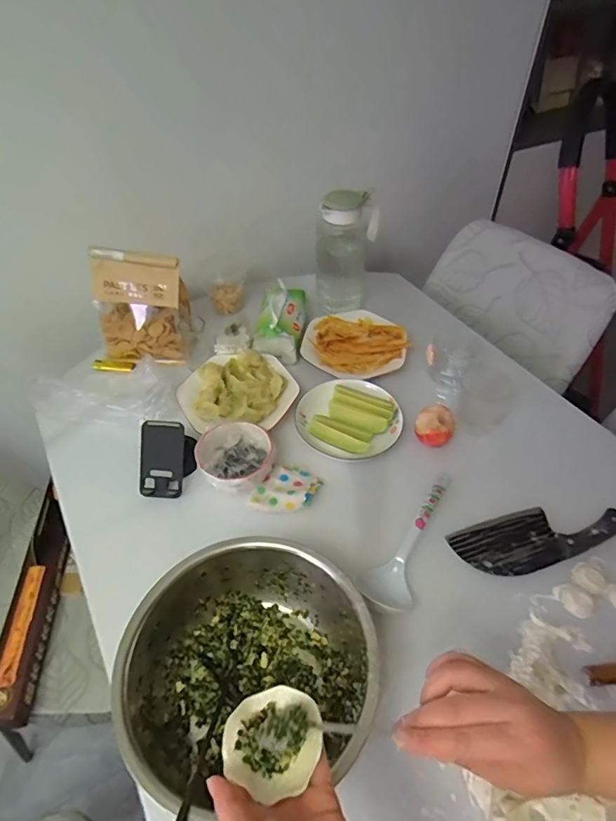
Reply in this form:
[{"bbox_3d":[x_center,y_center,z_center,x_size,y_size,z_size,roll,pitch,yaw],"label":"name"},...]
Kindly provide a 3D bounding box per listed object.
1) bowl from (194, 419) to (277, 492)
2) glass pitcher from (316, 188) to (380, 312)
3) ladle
[{"bbox_3d":[-0.112,0.072,0.742,0.114,0.050,0.115,0,48,0],"label":"bowl"},{"bbox_3d":[0.077,-0.338,0.974,0.116,0.213,0.087,6,48,6],"label":"glass pitcher"},{"bbox_3d":[0.155,0.177,0.660,0.069,0.034,0.240,32,55,26],"label":"ladle"}]

